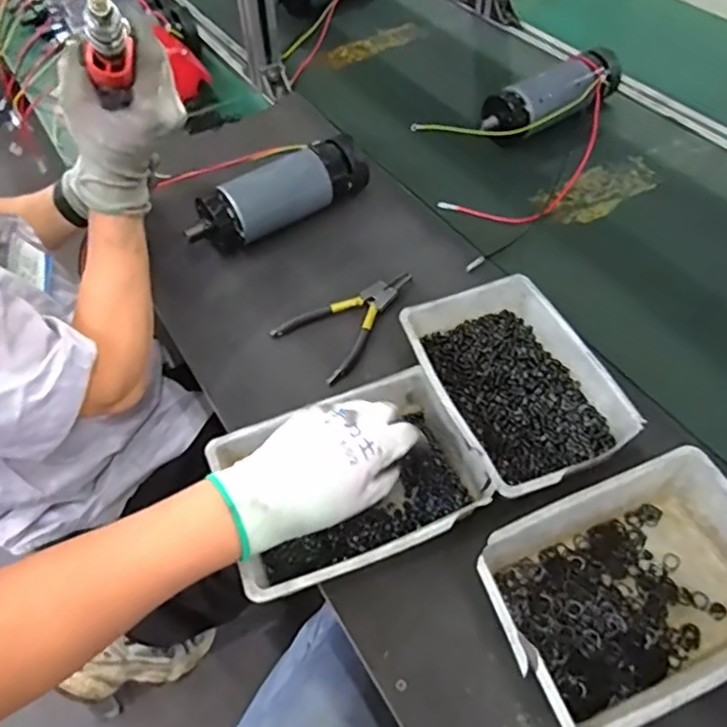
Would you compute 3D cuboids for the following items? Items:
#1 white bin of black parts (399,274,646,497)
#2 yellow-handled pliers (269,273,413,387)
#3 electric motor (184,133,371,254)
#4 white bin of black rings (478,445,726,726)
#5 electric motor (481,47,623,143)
[{"bbox_3d":[0.138,0.021,0.568,0.147,0.055,0.209,-19,51,-12],"label":"white bin of black parts"},{"bbox_3d":[-0.005,-0.048,0.657,0.154,0.017,0.097,-34,55,-23],"label":"yellow-handled pliers"},{"bbox_3d":[-0.104,-0.203,0.746,0.229,0.073,0.074,-26,58,-20],"label":"electric motor"},{"bbox_3d":[0.196,0.166,0.449,0.207,0.057,0.143,-21,51,-13],"label":"white bin of black rings"},{"bbox_3d":[0.278,-0.372,0.879,0.238,0.070,0.076,-30,53,-20],"label":"electric motor"}]

